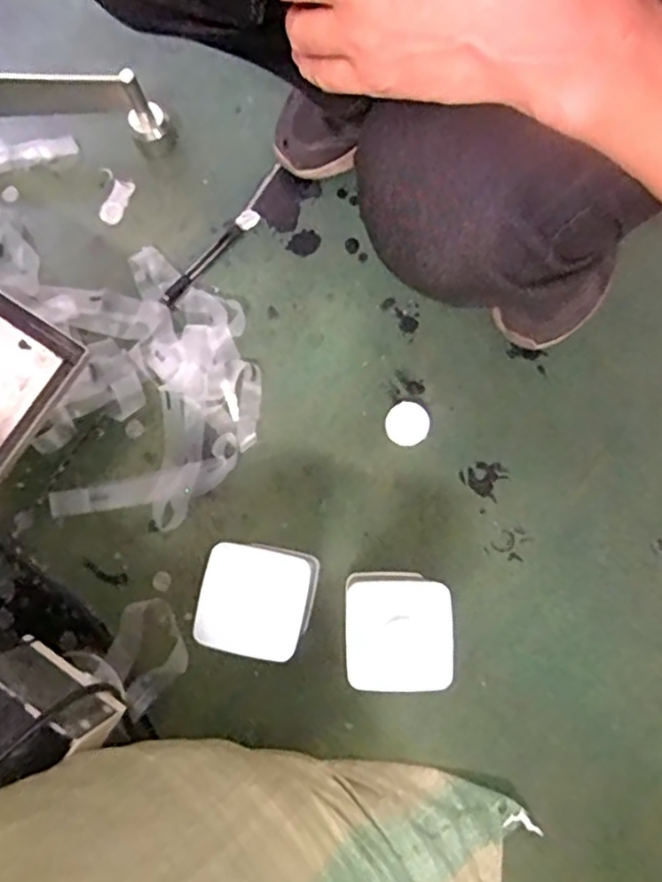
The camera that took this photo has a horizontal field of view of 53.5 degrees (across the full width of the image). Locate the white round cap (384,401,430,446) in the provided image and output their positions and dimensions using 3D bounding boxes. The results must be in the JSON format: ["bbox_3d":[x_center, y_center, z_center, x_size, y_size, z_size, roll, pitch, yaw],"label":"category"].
[{"bbox_3d":[0.079,-0.018,0.688,0.043,0.021,0.044,0,80,1],"label":"white round cap"}]

